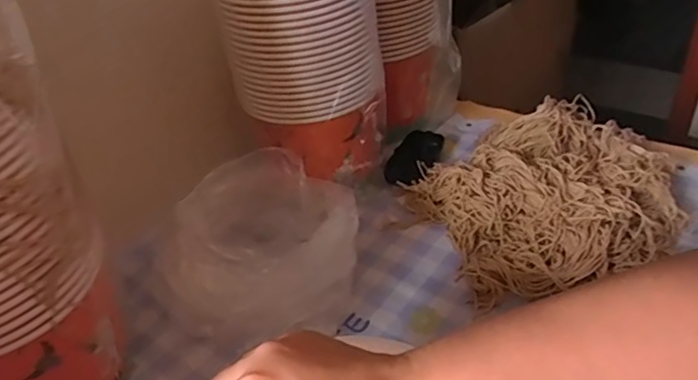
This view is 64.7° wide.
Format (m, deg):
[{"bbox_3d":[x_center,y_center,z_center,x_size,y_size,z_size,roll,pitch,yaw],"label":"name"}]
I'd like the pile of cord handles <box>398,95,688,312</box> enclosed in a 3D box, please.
[{"bbox_3d":[0.230,0.003,0.607,0.293,0.065,0.247,-20,38,-16],"label":"pile of cord handles"}]

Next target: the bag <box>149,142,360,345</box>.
[{"bbox_3d":[-0.093,0.048,0.553,0.196,0.120,0.191,1,37,11],"label":"bag"}]

